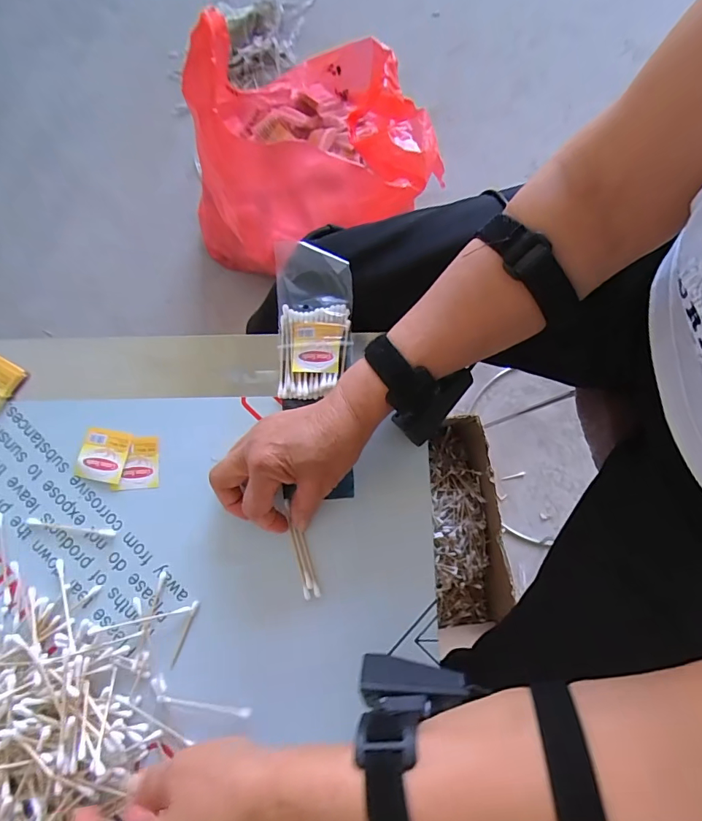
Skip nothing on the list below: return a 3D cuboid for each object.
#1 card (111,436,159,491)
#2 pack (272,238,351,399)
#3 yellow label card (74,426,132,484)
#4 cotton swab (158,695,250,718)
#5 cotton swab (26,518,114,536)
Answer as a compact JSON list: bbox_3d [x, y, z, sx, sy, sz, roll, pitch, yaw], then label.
[{"bbox_3d":[-0.182,0.045,0.374,0.036,0.004,0.043,-4,80,-1],"label":"card"},{"bbox_3d":[-0.033,-0.077,0.378,0.063,0.012,0.129,-1,89,3],"label":"pack"},{"bbox_3d":[-0.211,0.038,0.375,0.038,0.004,0.043,10,80,2],"label":"yellow label card"},{"bbox_3d":[-0.112,0.224,0.334,0.072,0.004,0.006,6,80,1],"label":"cotton swab"},{"bbox_3d":[-0.233,0.096,0.365,0.073,0.004,0.006,9,80,2],"label":"cotton swab"}]

